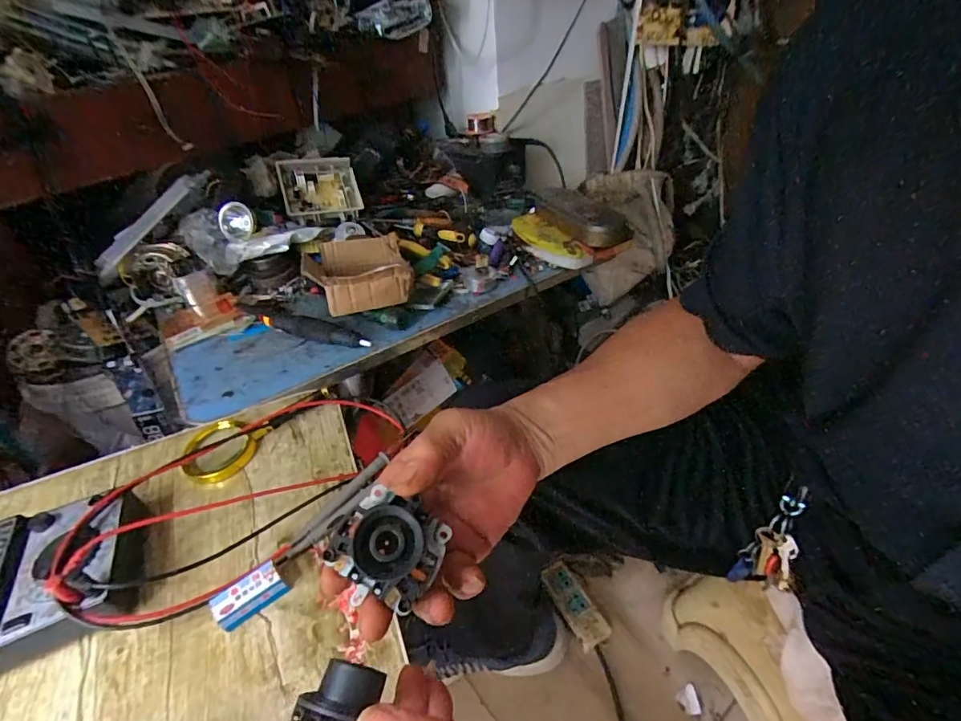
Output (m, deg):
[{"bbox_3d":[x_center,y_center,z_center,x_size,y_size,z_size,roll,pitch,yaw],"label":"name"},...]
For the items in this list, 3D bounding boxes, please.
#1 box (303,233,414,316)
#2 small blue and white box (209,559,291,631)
[{"bbox_3d":[-0.159,-0.117,0.625,0.124,0.060,0.100,-15,42,-11],"label":"box"},{"bbox_3d":[-0.175,0.178,0.364,0.049,0.022,0.025,-28,46,-24],"label":"small blue and white box"}]

